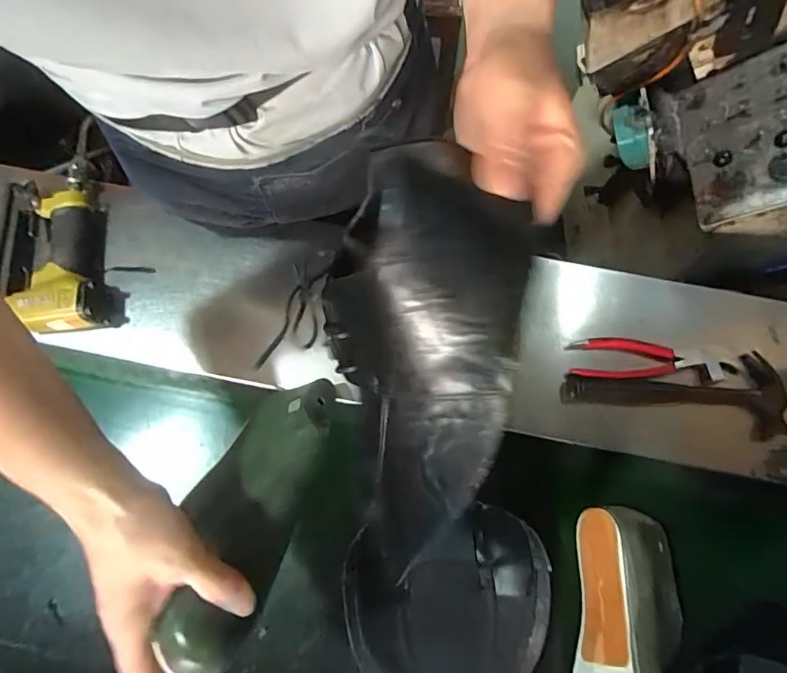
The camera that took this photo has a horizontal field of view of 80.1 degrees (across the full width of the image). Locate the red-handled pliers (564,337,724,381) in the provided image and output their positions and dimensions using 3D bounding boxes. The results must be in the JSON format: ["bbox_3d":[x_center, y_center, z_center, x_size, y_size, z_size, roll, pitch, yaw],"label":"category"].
[{"bbox_3d":[0.291,0.025,0.541,0.170,0.018,0.046,3,73,-1],"label":"red-handled pliers"}]

